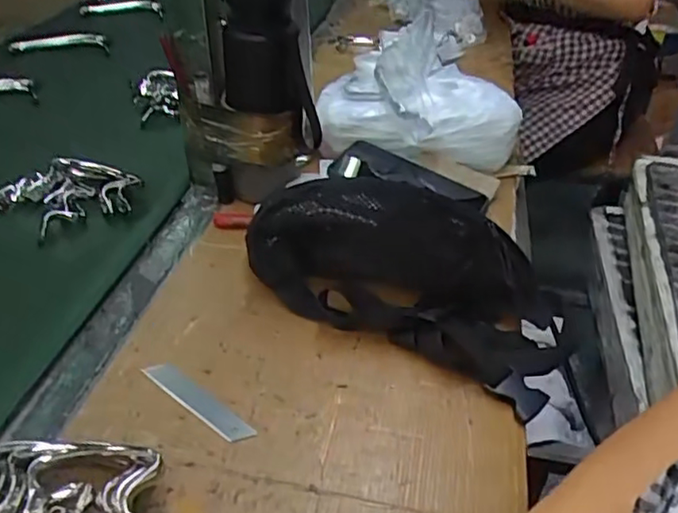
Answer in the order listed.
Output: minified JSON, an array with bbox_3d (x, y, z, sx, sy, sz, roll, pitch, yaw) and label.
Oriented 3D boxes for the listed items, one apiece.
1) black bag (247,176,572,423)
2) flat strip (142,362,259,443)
[{"bbox_3d":[0.056,0.009,0.534,0.287,0.074,0.141,22,41,23],"label":"black bag"},{"bbox_3d":[-0.105,0.106,0.463,0.105,0.004,0.017,28,49,29],"label":"flat strip"}]

